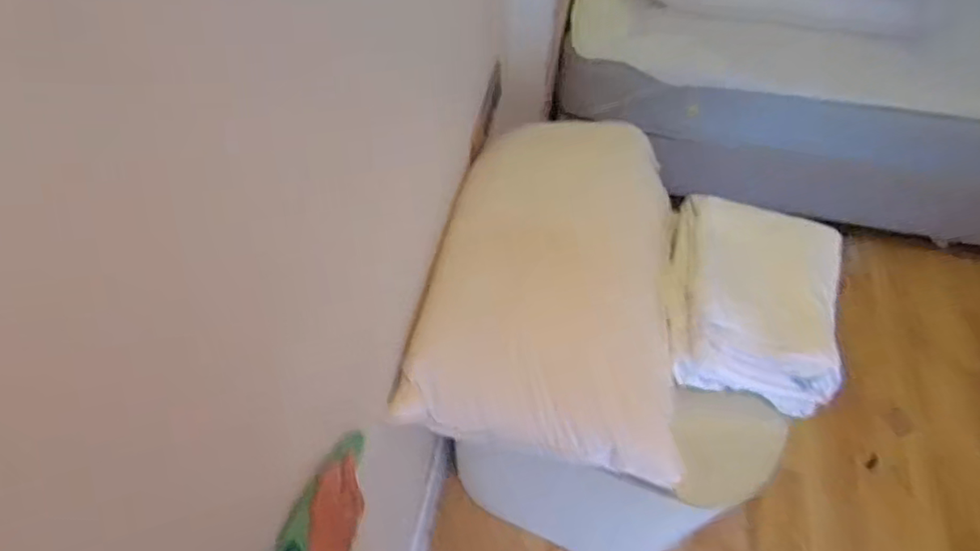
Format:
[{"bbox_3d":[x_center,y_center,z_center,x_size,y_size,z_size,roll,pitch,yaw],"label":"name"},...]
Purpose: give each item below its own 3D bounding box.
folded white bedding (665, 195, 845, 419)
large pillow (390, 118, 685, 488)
[{"bbox_3d":[0.438,0.029,0.997,0.274,0.150,0.347,12,54,8],"label":"folded white bedding"},{"bbox_3d":[0.116,-0.028,0.942,0.403,0.185,0.591,9,53,6],"label":"large pillow"}]

